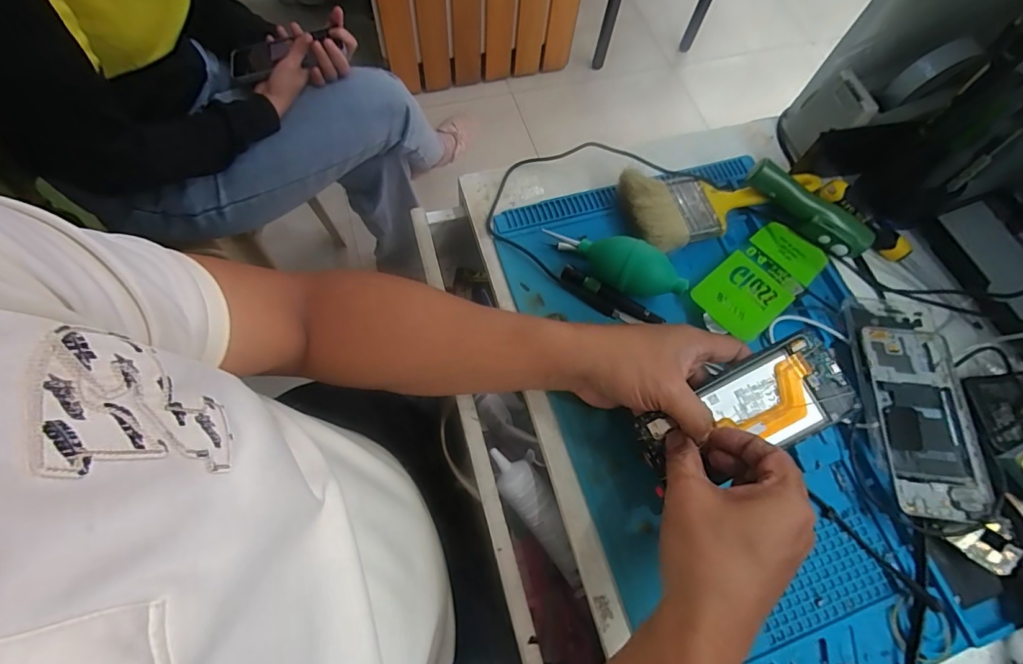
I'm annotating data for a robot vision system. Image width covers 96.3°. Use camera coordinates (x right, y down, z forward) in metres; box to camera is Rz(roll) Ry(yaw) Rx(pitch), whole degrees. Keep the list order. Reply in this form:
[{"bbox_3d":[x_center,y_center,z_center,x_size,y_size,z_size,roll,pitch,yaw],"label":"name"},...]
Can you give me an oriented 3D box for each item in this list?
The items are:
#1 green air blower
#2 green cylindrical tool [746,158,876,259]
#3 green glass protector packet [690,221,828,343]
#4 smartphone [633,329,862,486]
[{"bbox_3d":[0.094,-0.065,0.429,0.138,0.044,0.043,22,68,4],"label":"green air blower"},{"bbox_3d":[0.300,-0.122,0.464,0.138,0.027,0.034,36,71,-2],"label":"green cylindrical tool"},{"bbox_3d":[0.242,-0.050,0.447,0.150,0.013,0.070,-38,76,-17],"label":"green glass protector packet"},{"bbox_3d":[0.181,0.065,0.357,0.161,0.012,0.070,-28,83,1],"label":"smartphone"}]

